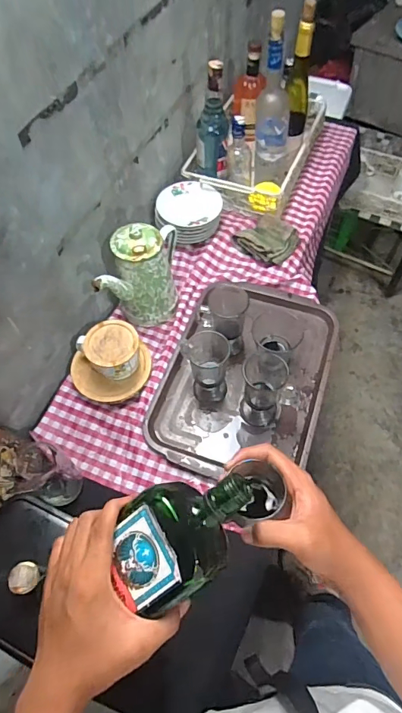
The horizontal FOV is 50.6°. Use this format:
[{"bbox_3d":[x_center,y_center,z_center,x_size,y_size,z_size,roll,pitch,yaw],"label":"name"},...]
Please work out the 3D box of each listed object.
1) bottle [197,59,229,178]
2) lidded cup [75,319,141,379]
[{"bbox_3d":[0.027,-0.519,0.952,0.072,0.232,0.059,1,59,3],"label":"bottle"},{"bbox_3d":[-0.167,-0.007,0.819,0.099,0.076,0.105,-1,59,2],"label":"lidded cup"}]

